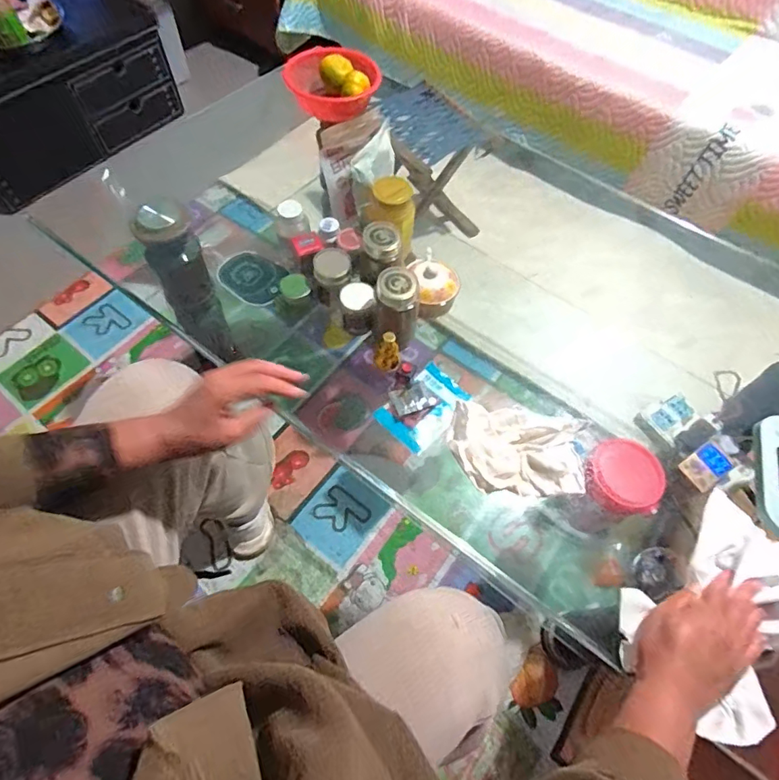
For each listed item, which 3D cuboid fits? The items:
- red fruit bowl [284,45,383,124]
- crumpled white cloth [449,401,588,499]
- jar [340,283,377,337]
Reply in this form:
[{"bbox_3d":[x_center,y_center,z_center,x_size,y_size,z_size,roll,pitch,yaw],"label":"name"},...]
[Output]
[{"bbox_3d":[-0.108,-0.573,0.908,0.174,0.064,0.149,-5,62,-5],"label":"red fruit bowl"},{"bbox_3d":[0.151,0.068,0.575,0.153,0.027,0.110,5,61,1],"label":"crumpled white cloth"},{"bbox_3d":[-0.059,-0.149,0.879,0.062,0.085,0.060,-6,62,-5],"label":"jar"}]

